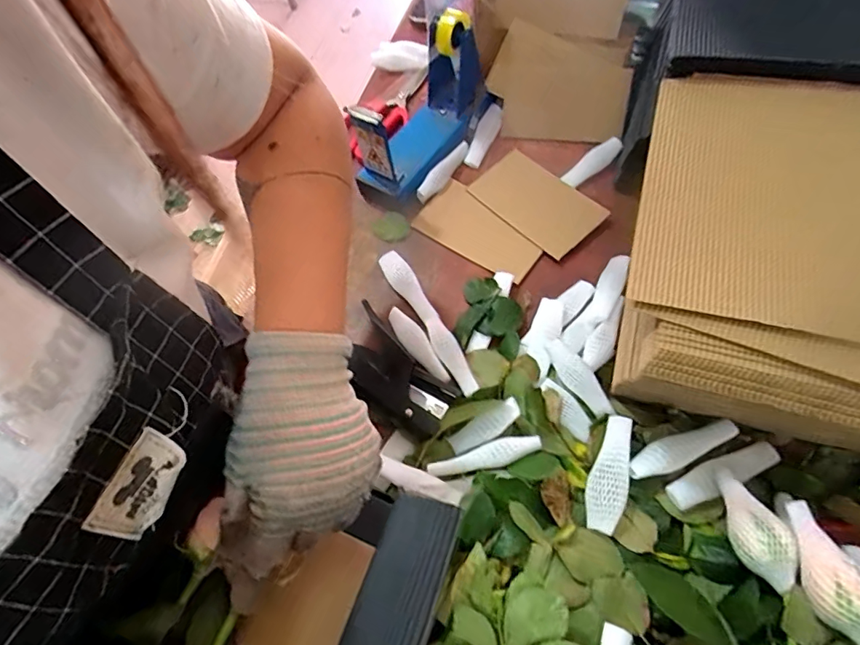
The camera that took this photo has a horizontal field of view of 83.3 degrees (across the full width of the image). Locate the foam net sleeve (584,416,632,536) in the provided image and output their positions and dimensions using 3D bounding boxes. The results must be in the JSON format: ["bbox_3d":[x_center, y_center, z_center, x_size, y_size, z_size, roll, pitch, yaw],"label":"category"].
[{"bbox_3d":[0.138,0.115,0.371,0.029,0.010,0.087,14,73,14],"label":"foam net sleeve"}]

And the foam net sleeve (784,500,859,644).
[{"bbox_3d":[0.234,0.147,0.285,0.031,0.025,0.078,-10,62,1],"label":"foam net sleeve"}]

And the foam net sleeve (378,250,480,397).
[{"bbox_3d":[-0.002,-0.006,0.460,0.023,0.013,0.173,-29,63,-9],"label":"foam net sleeve"}]

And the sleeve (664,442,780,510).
[{"bbox_3d":[0.224,0.116,0.371,0.088,0.019,0.021,-24,62,-6],"label":"sleeve"}]

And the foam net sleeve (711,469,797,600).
[{"bbox_3d":[0.212,0.132,0.320,0.031,0.027,0.079,-4,39,2],"label":"foam net sleeve"}]

